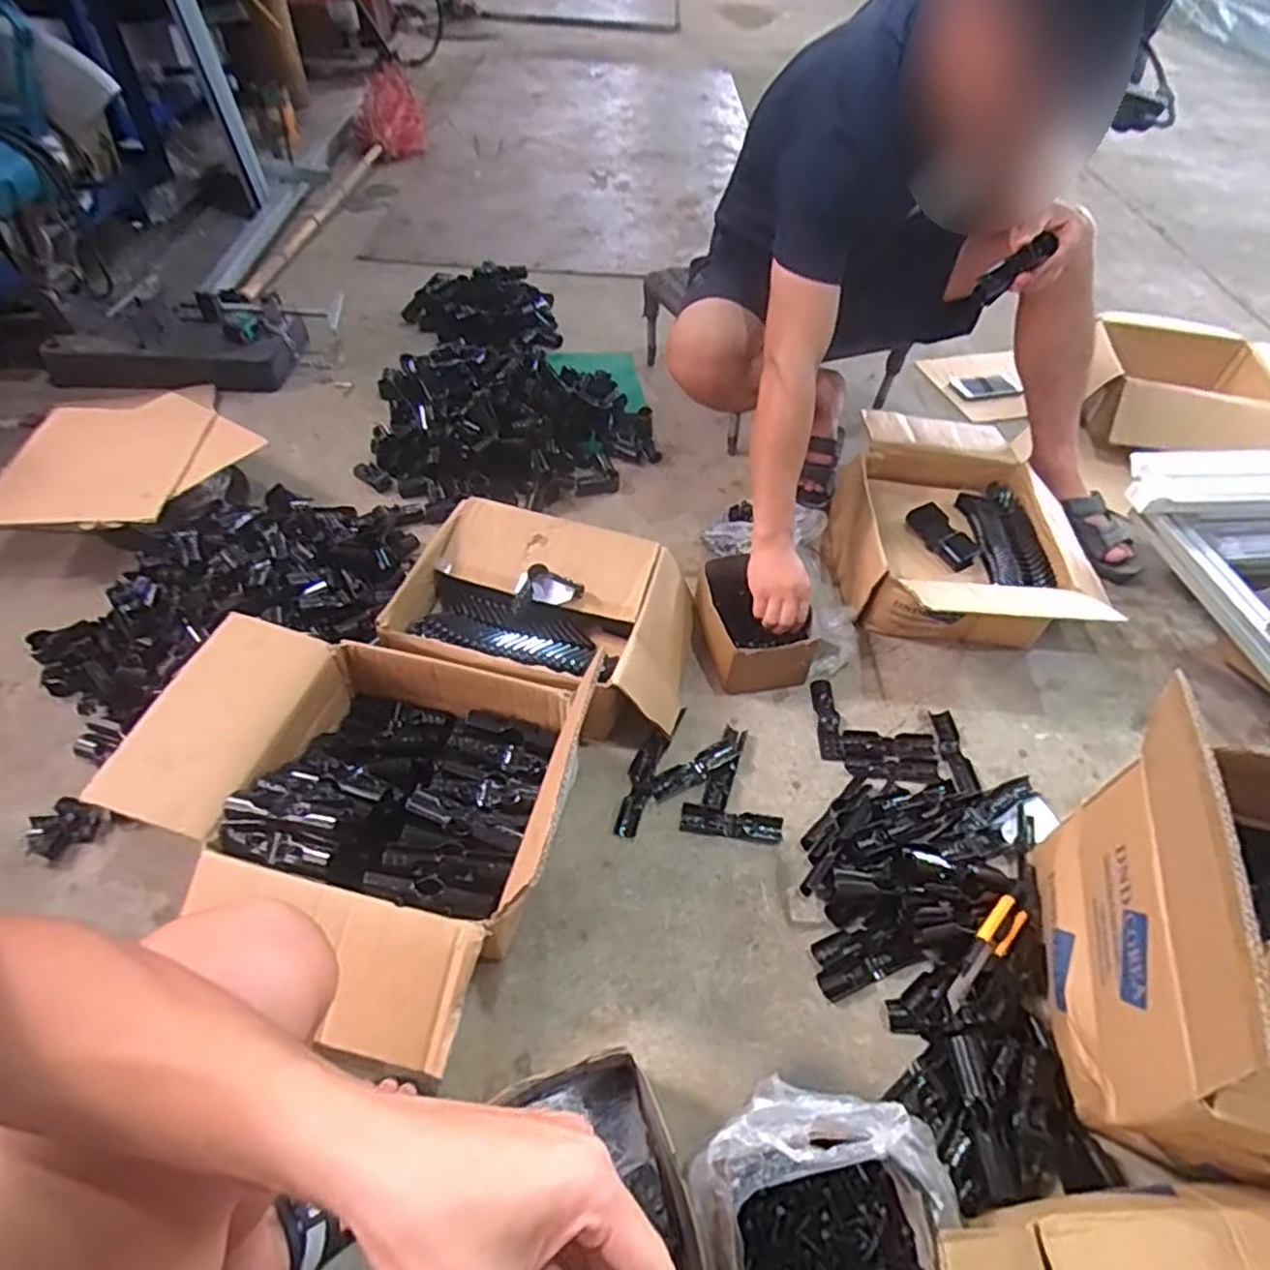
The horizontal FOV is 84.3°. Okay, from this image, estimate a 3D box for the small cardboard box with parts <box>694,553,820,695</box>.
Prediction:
[{"bbox_3d":[0.169,-0.023,1.076,0.151,0.084,0.217,-7,51,-10],"label":"small cardboard box with parts"}]

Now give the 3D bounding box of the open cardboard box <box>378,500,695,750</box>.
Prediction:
[{"bbox_3d":[-0.118,-0.013,1.012,0.389,0.151,0.293,12,50,6],"label":"open cardboard box"}]

